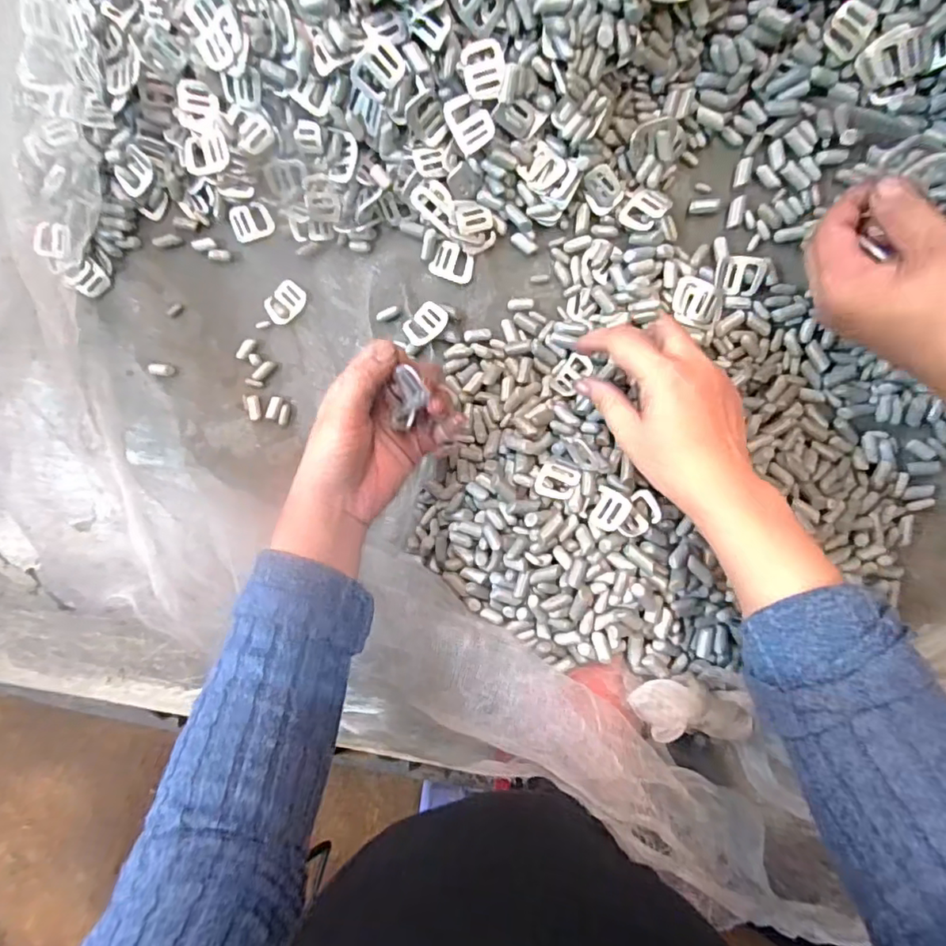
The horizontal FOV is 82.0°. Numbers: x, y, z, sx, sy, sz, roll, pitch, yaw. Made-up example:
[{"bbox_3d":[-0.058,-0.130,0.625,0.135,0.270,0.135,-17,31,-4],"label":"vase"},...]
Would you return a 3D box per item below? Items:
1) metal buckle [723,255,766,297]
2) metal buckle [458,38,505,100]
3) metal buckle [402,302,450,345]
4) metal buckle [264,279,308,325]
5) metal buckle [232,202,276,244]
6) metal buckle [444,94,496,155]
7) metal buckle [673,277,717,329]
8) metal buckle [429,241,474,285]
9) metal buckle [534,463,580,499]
[{"bbox_3d":[0.191,-0.139,0.384,0.025,0.009,0.026,5,98,7],"label":"metal buckle"},{"bbox_3d":[0.006,-0.257,0.347,0.028,0.008,0.032,-8,96,7],"label":"metal buckle"},{"bbox_3d":[-0.036,-0.112,0.408,0.024,0.004,0.035,43,84,16],"label":"metal buckle"},{"bbox_3d":[-0.150,-0.137,0.435,0.033,0.006,0.025,-44,90,10],"label":"metal buckle"},{"bbox_3d":[-0.176,-0.201,0.434,0.035,0.007,0.026,-8,96,8],"label":"metal buckle"},{"bbox_3d":[-0.002,-0.229,0.355,0.026,0.006,0.031,-18,111,25],"label":"metal buckle"},{"bbox_3d":[0.159,-0.122,0.388,0.029,0.007,0.031,10,98,6],"label":"metal buckle"},{"bbox_3d":[-0.014,-0.157,0.407,0.031,0.004,0.026,23,99,4],"label":"metal buckle"},{"bbox_3d":[0.058,0.006,0.370,0.028,0.004,0.024,12,73,9],"label":"metal buckle"}]

